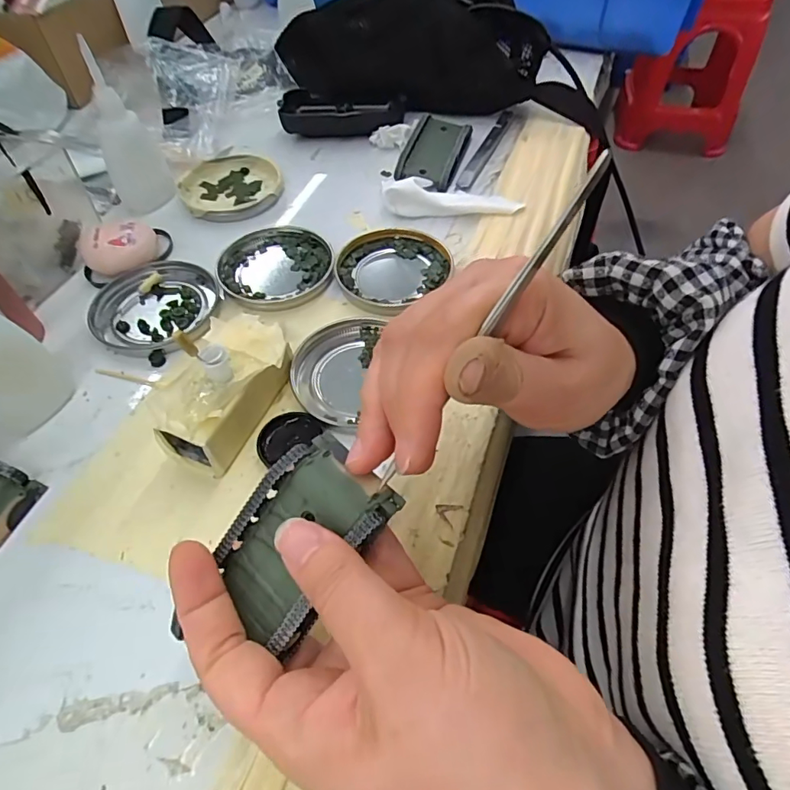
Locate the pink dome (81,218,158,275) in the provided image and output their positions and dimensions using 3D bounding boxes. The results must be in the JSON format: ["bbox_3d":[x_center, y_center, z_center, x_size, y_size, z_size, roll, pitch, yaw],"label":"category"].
[{"bbox_3d":[-0.191,-0.103,0.350,0.047,0.025,0.035,-28,58,-17],"label":"pink dome"}]

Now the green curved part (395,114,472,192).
[{"bbox_3d":[0.034,-0.204,0.421,0.046,0.020,0.080,15,56,12],"label":"green curved part"}]

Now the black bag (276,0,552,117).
[{"bbox_3d":[0.010,-0.333,0.470,0.216,0.091,0.129,-15,55,-9],"label":"black bag"}]

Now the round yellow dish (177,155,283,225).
[{"bbox_3d":[-0.133,-0.169,0.410,0.076,0.014,0.075,-1,54,1],"label":"round yellow dish"}]

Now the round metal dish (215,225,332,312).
[{"bbox_3d":[-0.082,-0.090,0.349,0.077,0.006,0.079,-1,54,1],"label":"round metal dish"}]

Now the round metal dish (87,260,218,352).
[{"bbox_3d":[-0.157,-0.058,0.327,0.076,0.009,0.077,-1,54,1],"label":"round metal dish"}]

